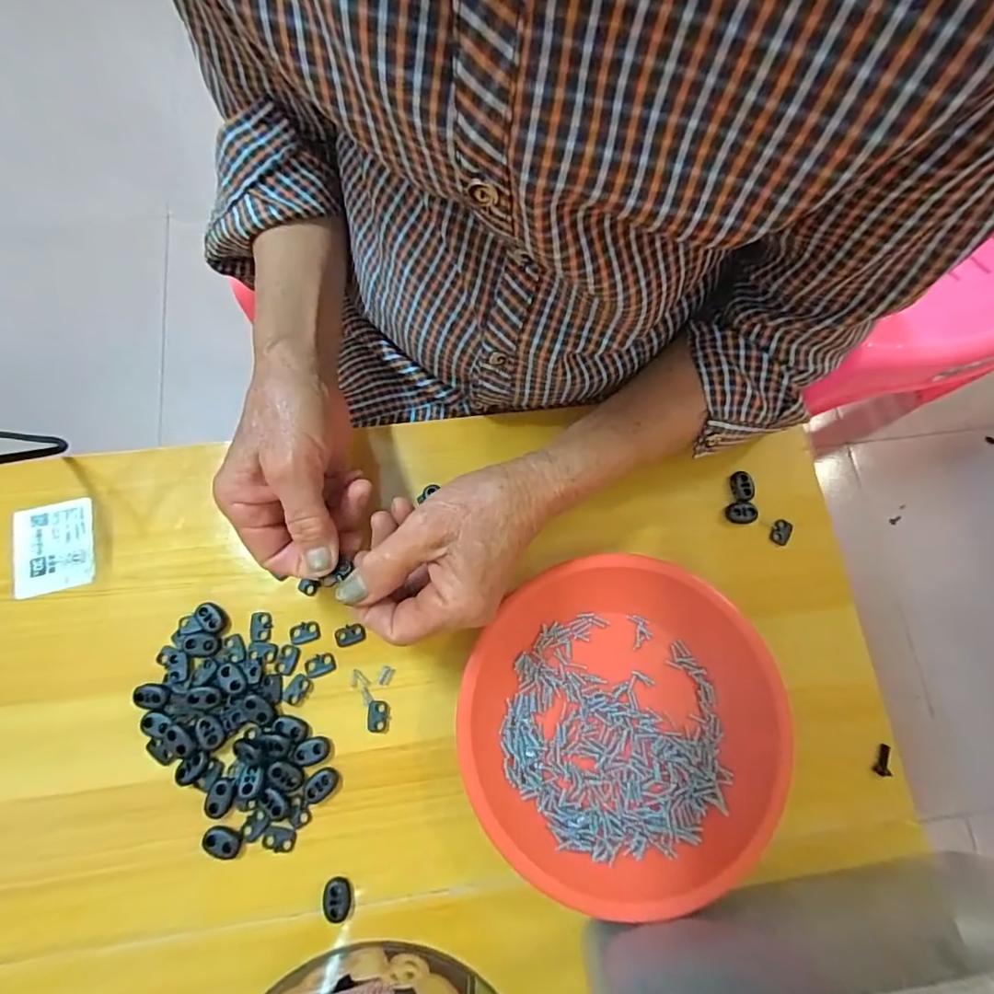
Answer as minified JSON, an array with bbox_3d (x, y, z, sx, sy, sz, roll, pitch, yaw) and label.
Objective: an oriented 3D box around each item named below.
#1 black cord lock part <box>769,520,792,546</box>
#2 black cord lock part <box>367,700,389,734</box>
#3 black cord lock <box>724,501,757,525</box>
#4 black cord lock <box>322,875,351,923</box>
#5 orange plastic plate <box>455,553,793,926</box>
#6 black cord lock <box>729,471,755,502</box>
[{"bbox_3d":[0.201,0.025,0.369,0.012,0.006,0.017,20,73,5],"label":"black cord lock part"},{"bbox_3d":[-0.074,0.137,0.325,0.013,0.004,0.019,1,75,-2],"label":"black cord lock part"},{"bbox_3d":[0.173,0.011,0.370,0.019,0.006,0.015,-7,75,-4],"label":"black cord lock"},{"bbox_3d":[-0.092,0.230,0.297,0.015,0.004,0.022,1,75,-2],"label":"black cord lock"},{"bbox_3d":[0.076,0.137,0.313,0.183,0.035,0.194,0,75,-2],"label":"orange plastic plate"},{"bbox_3d":[0.176,-0.007,0.375,0.015,0.006,0.023,-4,75,-3],"label":"black cord lock"}]

